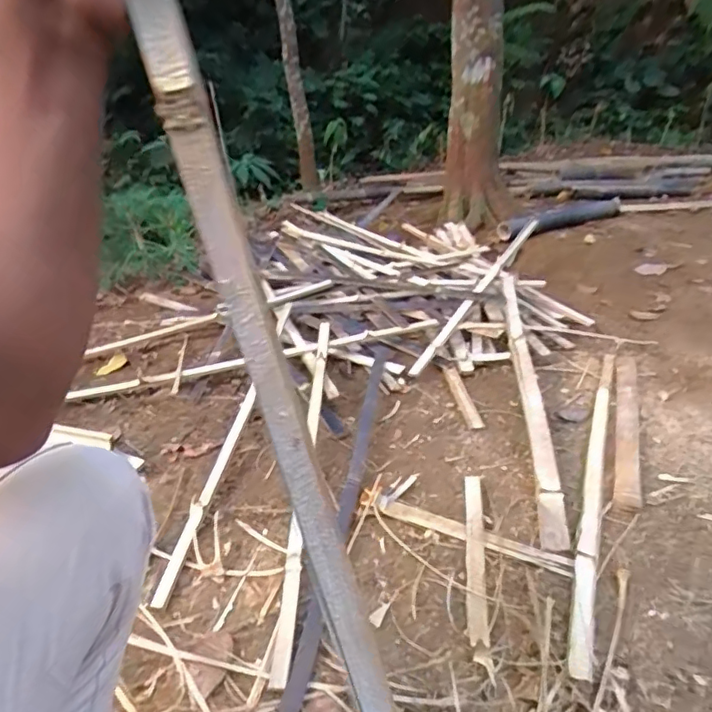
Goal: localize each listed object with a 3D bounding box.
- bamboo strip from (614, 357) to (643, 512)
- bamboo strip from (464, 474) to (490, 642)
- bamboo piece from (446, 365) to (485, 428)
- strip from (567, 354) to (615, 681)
[{"bbox_3d":[0.554,0.127,1.141,0.046,0.014,0.542,11,32,20],"label":"bamboo strip"},{"bbox_3d":[0.181,0.293,0.852,0.030,0.010,0.305,4,31,9],"label":"bamboo strip"},{"bbox_3d":[0.237,0.088,1.243,0.030,0.014,0.241,-3,30,-3],"label":"bamboo piece"},{"bbox_3d":[0.436,0.192,1.017,0.031,0.011,0.843,11,33,21],"label":"strip"}]

